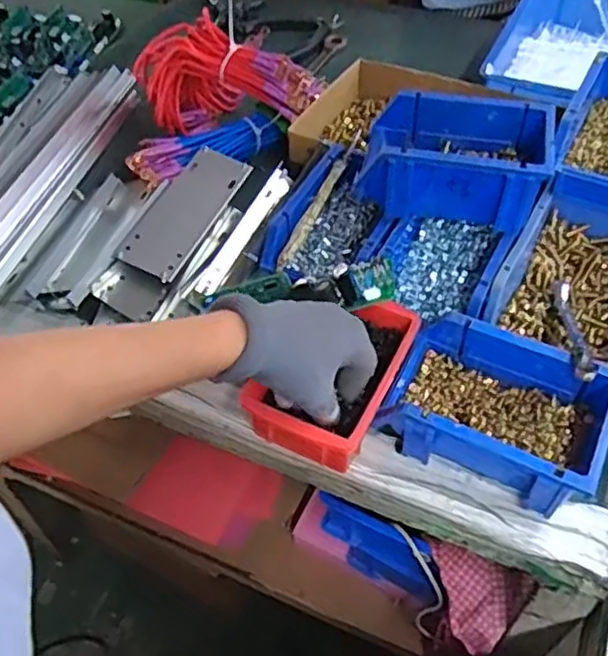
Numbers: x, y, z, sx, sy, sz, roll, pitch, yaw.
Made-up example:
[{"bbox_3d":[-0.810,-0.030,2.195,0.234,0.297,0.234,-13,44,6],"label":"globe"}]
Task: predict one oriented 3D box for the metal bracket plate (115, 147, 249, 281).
[{"bbox_3d":[-0.120,-0.121,0.672,0.062,0.012,0.172,24,58,5],"label":"metal bracket plate"}]

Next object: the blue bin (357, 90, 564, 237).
[{"bbox_3d":[0.134,-0.149,0.578,0.151,0.064,0.102,10,53,12],"label":"blue bin"}]

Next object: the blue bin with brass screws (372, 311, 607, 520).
[{"bbox_3d":[0.150,0.057,0.504,0.155,0.069,0.126,21,56,20],"label":"blue bin with brass screws"}]

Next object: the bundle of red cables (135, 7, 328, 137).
[{"bbox_3d":[-0.092,-0.287,0.775,0.217,0.108,0.107,12,53,13],"label":"bundle of red cables"}]

